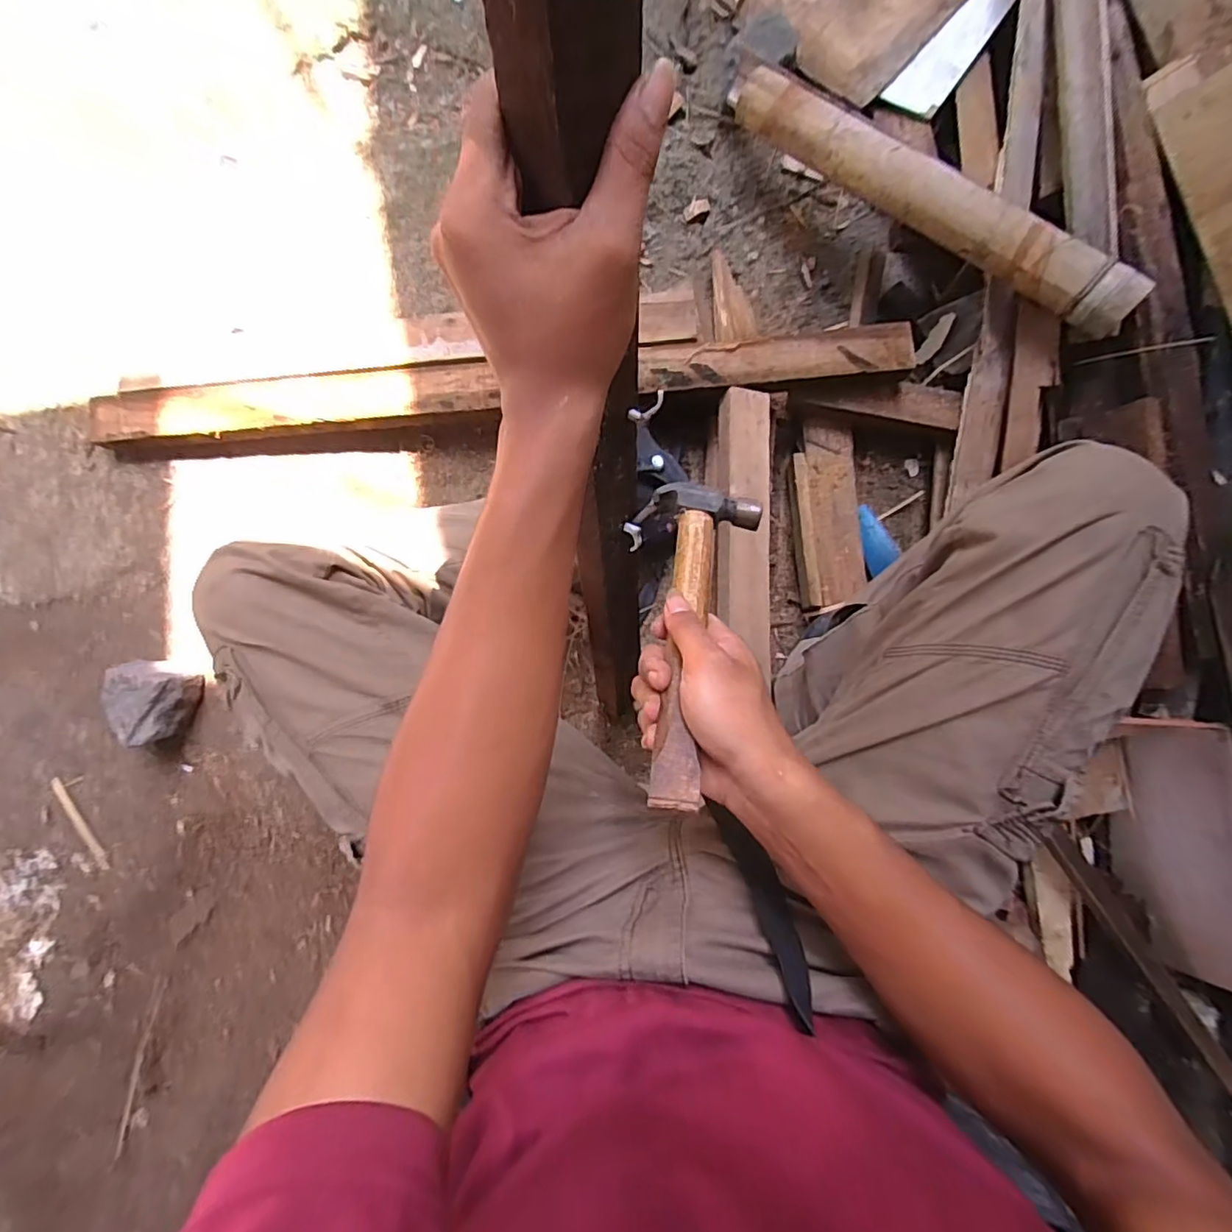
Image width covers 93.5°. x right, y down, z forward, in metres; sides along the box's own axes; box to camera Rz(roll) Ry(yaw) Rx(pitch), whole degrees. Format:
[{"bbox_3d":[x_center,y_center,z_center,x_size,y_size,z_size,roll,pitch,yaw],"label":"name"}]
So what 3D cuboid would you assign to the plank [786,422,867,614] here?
[{"bbox_3d":[0.285,-0.139,0.788,0.081,0.043,0.249,-5,88,-3],"label":"plank"}]

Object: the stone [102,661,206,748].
[{"bbox_3d":[-0.575,0.110,0.724,0.095,0.073,0.094,0,88,-3],"label":"stone"}]

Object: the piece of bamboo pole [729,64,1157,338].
[{"bbox_3d":[0.344,-0.506,0.683,0.561,0.055,0.056,42,86,13],"label":"piece of bamboo pole"}]

